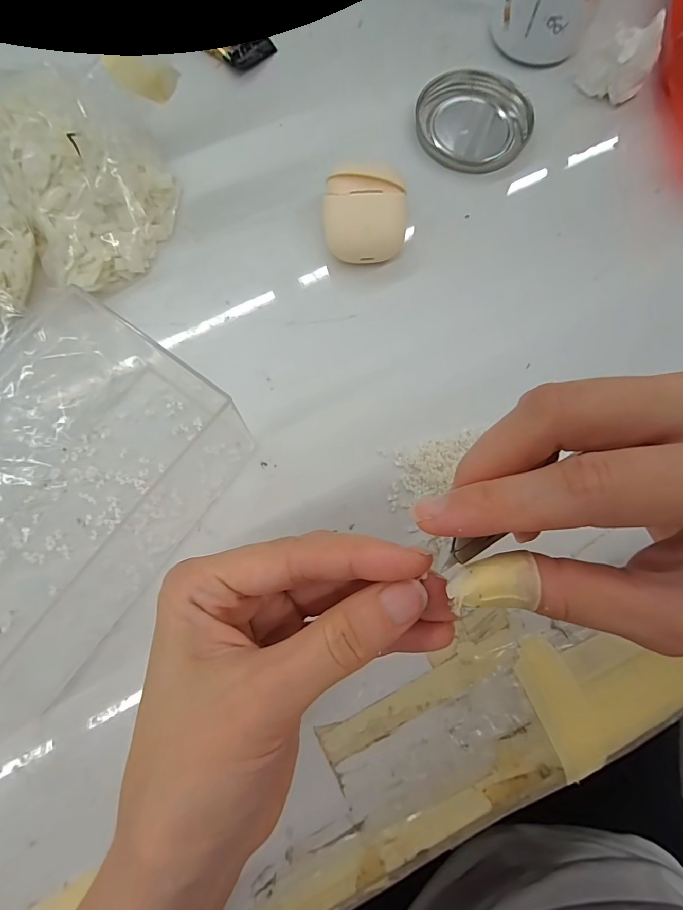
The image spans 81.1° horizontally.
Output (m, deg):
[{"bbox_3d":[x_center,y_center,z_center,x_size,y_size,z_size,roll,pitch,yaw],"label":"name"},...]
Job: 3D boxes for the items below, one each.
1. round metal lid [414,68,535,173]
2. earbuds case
[{"bbox_3d":[0.091,-0.228,0.272,0.077,0.015,0.077,0,78,-1],"label":"round metal lid"},{"bbox_3d":[0.015,-0.141,0.242,0.049,0.026,0.044,5,78,0],"label":"earbuds case"}]

